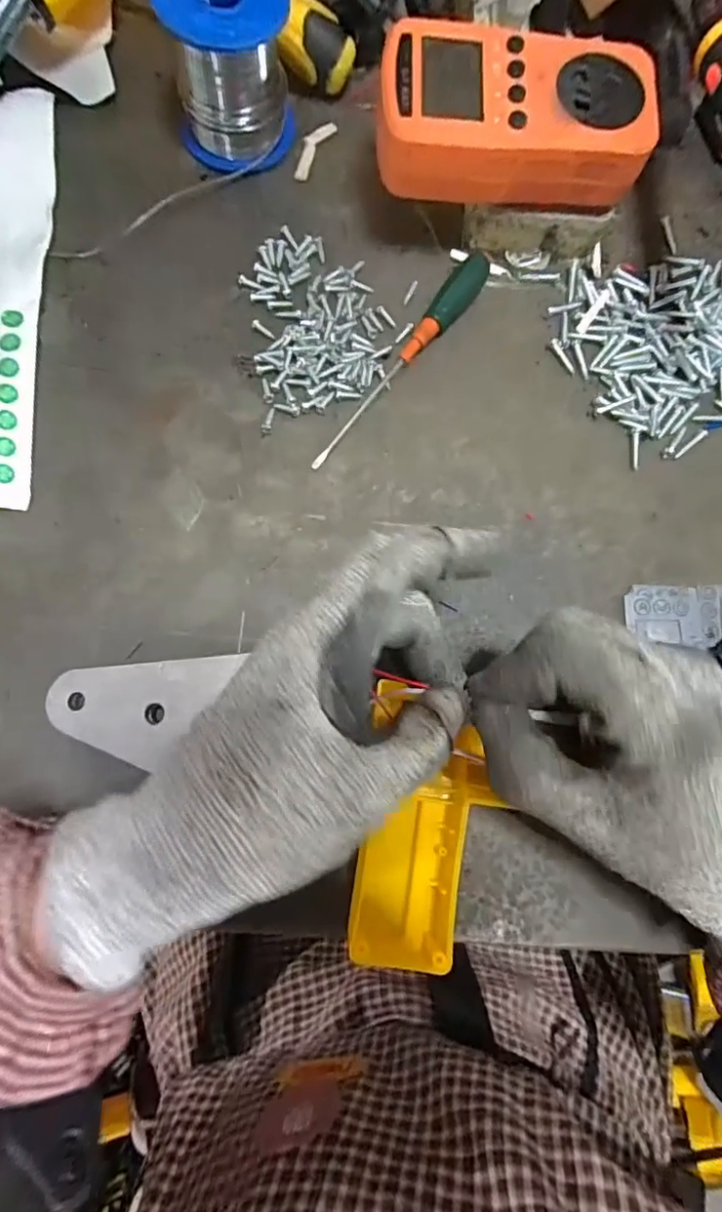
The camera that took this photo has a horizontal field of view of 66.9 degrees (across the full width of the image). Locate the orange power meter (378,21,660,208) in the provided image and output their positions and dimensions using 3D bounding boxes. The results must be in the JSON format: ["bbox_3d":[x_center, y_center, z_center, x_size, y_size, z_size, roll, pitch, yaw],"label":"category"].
[{"bbox_3d":[0.073,-0.232,0.262,0.126,0.033,0.067,3,81,-4],"label":"orange power meter"}]

